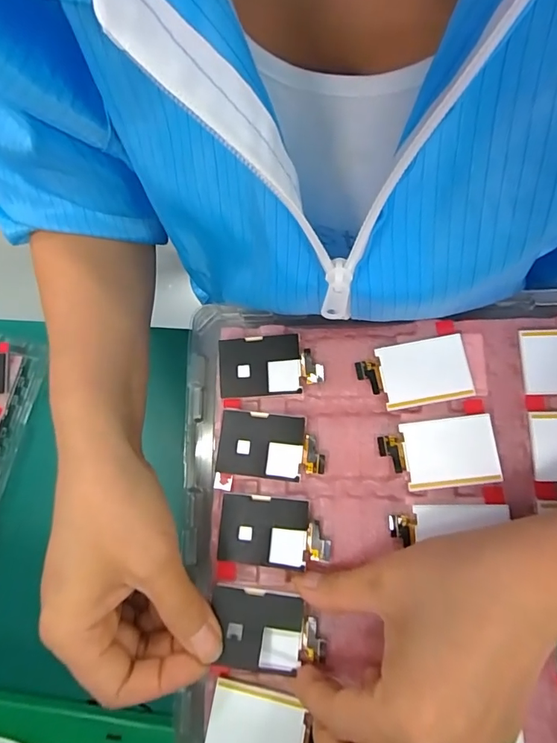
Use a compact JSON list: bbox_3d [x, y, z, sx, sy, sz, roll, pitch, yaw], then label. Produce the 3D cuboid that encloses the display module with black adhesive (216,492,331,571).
[{"bbox_3d":[-0.002,0.084,0.236,0.057,0.004,0.034,4,79,7],"label":"display module with black adhesive"}]

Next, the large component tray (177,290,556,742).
[{"bbox_3d":[0.113,0.087,0.231,0.332,0.038,0.263,-3,78,6],"label":"large component tray"}]

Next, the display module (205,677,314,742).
[{"bbox_3d":[-0.007,0.175,0.217,0.054,0.004,0.034,9,80,8],"label":"display module"}]

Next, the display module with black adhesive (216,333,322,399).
[{"bbox_3d":[-0.005,-0.003,0.254,0.057,0.005,0.034,-4,78,6],"label":"display module with black adhesive"}]

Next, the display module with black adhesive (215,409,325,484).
[{"bbox_3d":[-0.004,0.041,0.245,0.057,0.006,0.034,6,79,8],"label":"display module with black adhesive"}]

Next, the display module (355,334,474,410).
[{"bbox_3d":[0.074,0.001,0.245,0.057,0.004,0.034,-11,77,3],"label":"display module"}]

